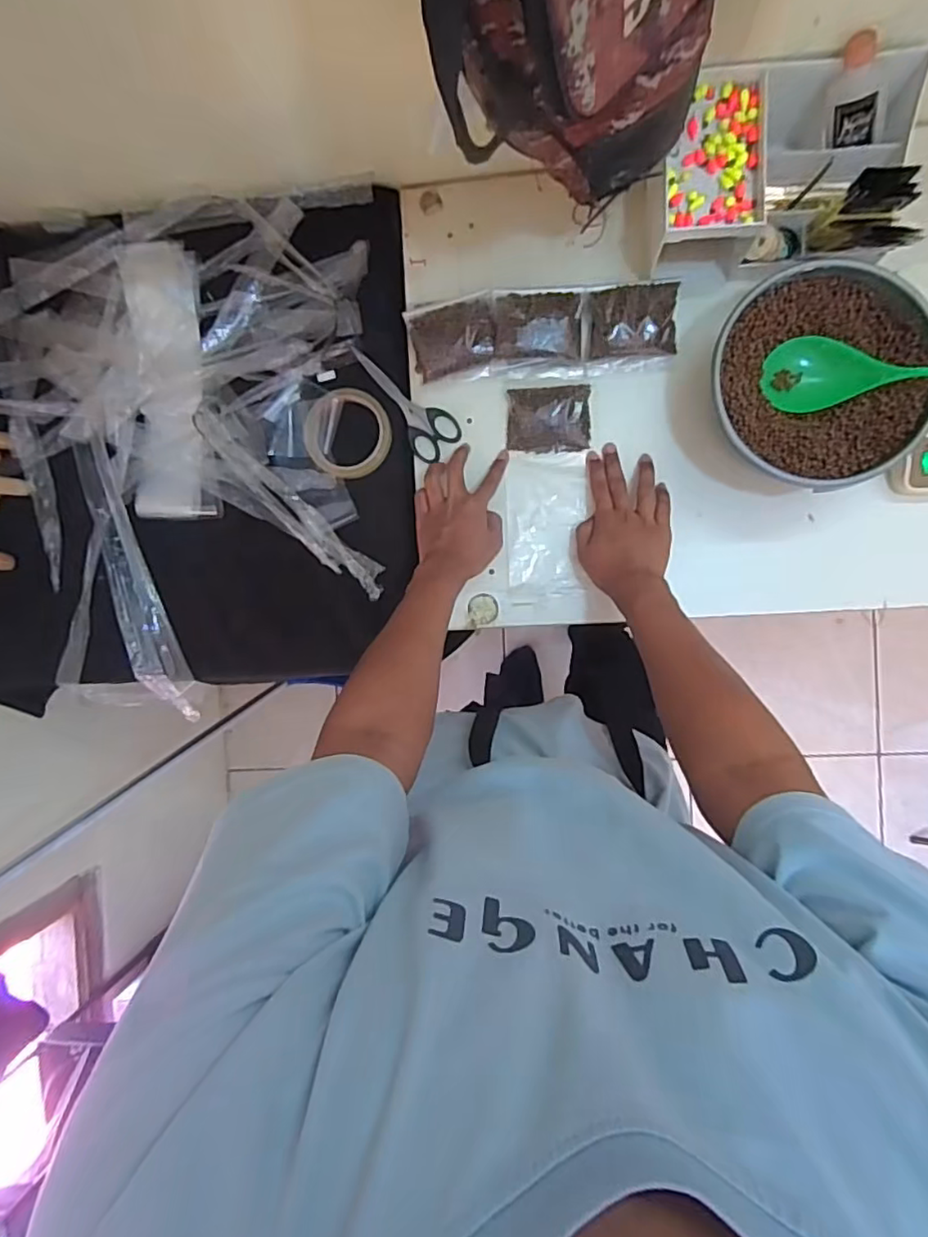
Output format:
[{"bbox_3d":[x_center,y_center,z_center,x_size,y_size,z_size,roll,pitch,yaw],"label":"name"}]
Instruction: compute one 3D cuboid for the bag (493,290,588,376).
[{"bbox_3d":[0.082,-0.304,0.646,0.102,0.040,0.081,-1,91,5],"label":"bag"}]

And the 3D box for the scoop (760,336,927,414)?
[{"bbox_3d":[0.371,-0.220,0.543,0.183,0.027,0.059,7,92,20],"label":"scoop"}]

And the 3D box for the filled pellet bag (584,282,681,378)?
[{"bbox_3d":[0.177,-0.306,0.639,0.093,0.041,0.076,-5,91,5],"label":"filled pellet bag"}]

